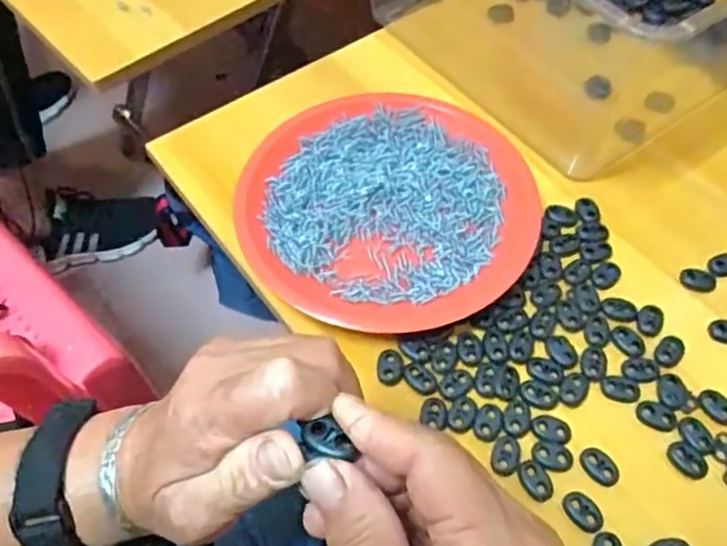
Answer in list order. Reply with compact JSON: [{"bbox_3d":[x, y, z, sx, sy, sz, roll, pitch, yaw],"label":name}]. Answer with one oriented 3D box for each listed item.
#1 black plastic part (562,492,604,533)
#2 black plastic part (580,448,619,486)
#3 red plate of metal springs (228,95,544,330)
[{"bbox_3d":[0.115,0.125,0.343,0.015,0.004,0.022,-28,60,-16],"label":"black plastic part"},{"bbox_3d":[0.129,0.105,0.355,0.016,0.004,0.022,-38,64,-21],"label":"black plastic part"},{"bbox_3d":[0.019,-0.045,0.441,0.184,0.028,0.190,-1,57,1],"label":"red plate of metal springs"}]

